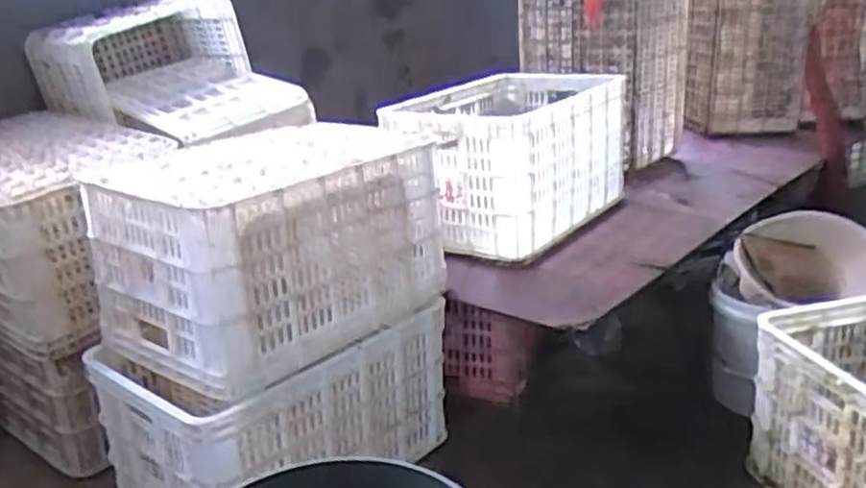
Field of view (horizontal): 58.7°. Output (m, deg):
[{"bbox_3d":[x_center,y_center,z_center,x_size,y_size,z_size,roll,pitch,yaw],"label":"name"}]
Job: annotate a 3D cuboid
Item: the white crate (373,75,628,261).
[{"bbox_3d":[0.183,-0.204,1.750,0.377,0.279,0.577,12,24,34],"label":"white crate"}]

